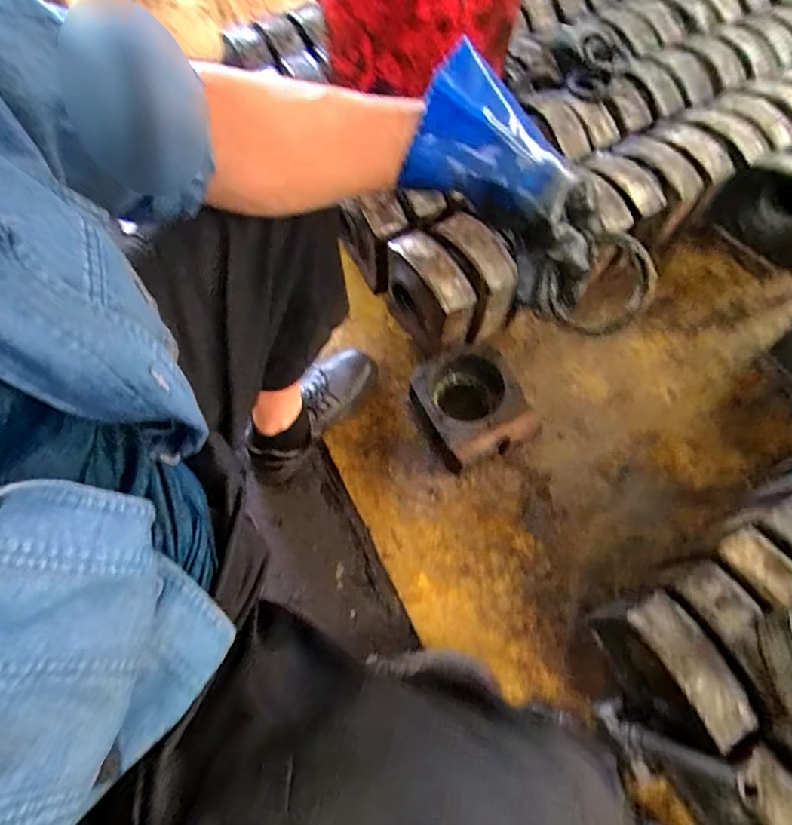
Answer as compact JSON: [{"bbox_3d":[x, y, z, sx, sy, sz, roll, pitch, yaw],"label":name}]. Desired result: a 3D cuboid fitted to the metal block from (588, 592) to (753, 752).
[{"bbox_3d":[0.335,0.319,0.637,0.071,0.194,0.174,-26,70,-9],"label":"metal block"}]

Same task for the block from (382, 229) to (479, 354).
[{"bbox_3d":[0.053,-0.191,0.843,0.078,0.185,0.166,-33,72,-12],"label":"block"}]

